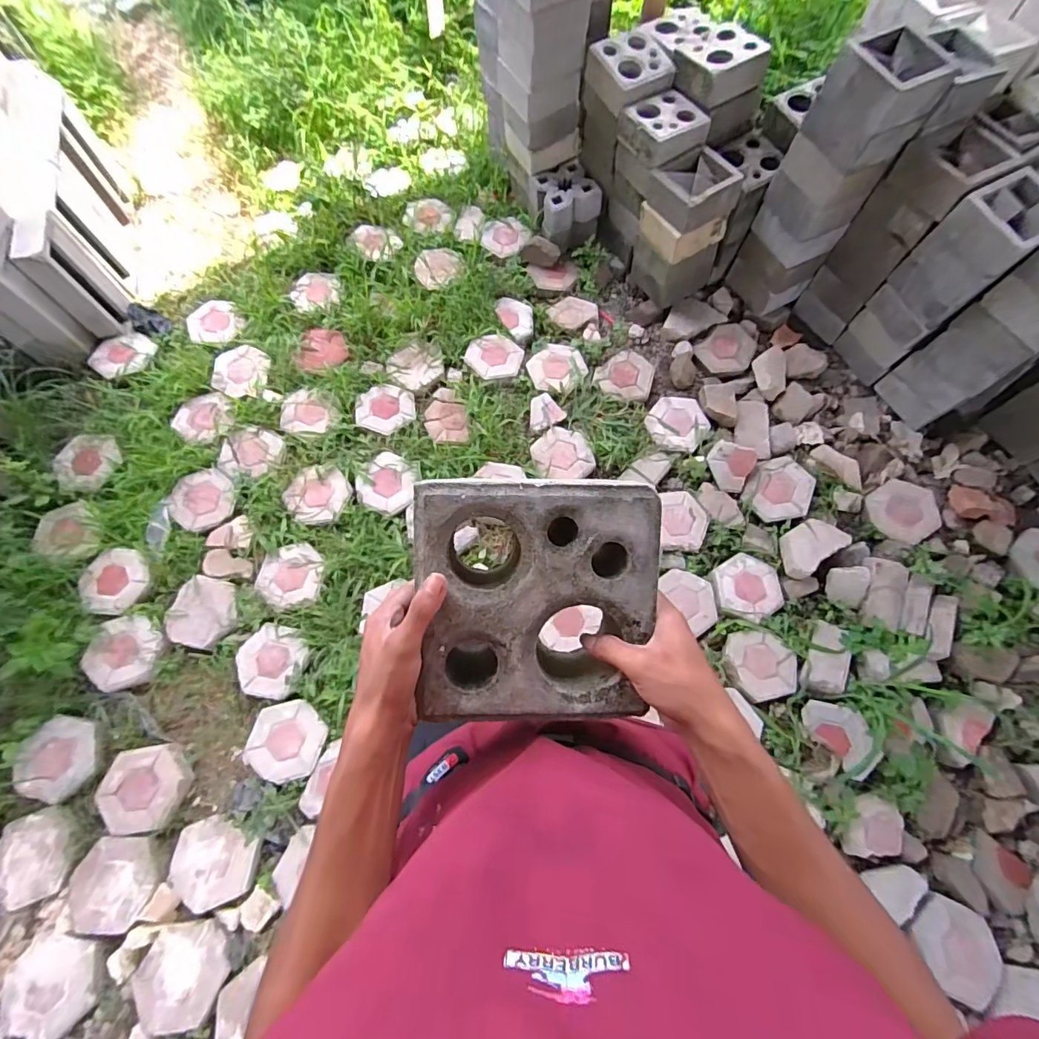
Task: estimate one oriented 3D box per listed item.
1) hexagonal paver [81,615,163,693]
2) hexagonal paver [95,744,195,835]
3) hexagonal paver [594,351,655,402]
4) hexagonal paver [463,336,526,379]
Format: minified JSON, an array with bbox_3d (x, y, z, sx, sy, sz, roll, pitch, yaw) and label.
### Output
[{"bbox_3d":[-1.111,0.375,1.393,0.172,0.037,0.207,11,72,4],"label":"hexagonal paver"},{"bbox_3d":[-0.981,0.700,1.291,0.205,0.069,0.204,1,72,0],"label":"hexagonal paver"},{"bbox_3d":[0.365,-0.500,1.712,0.197,0.052,0.192,20,73,6],"label":"hexagonal paver"},{"bbox_3d":[-0.087,-0.576,1.761,0.200,0.029,0.173,-5,72,-2],"label":"hexagonal paver"}]

